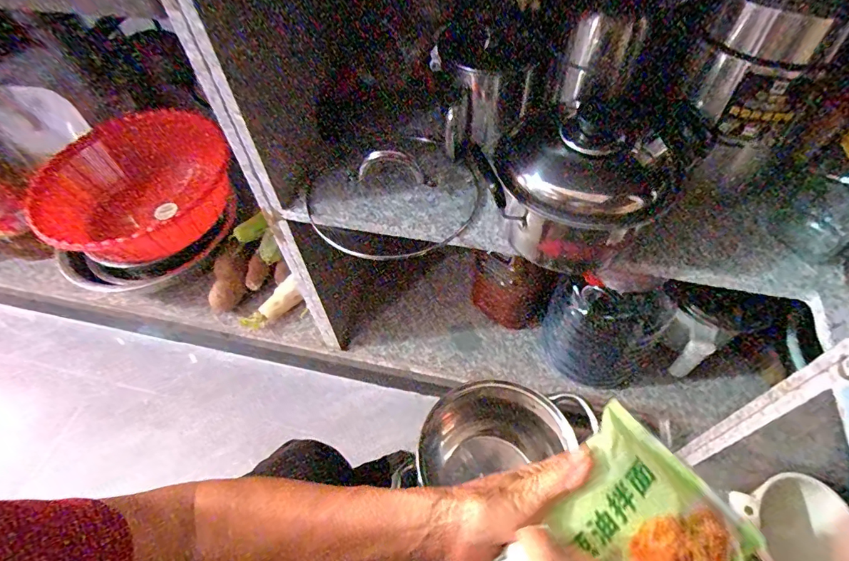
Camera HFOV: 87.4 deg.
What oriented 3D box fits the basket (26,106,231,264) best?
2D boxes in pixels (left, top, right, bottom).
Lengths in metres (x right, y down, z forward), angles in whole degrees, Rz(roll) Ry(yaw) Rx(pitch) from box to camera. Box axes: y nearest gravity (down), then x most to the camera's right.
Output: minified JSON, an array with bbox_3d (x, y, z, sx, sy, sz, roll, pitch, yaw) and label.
[{"bbox_3d":[-0.566,-0.181,0.882,0.315,0.153,0.353,35,63,25],"label":"basket"}]

